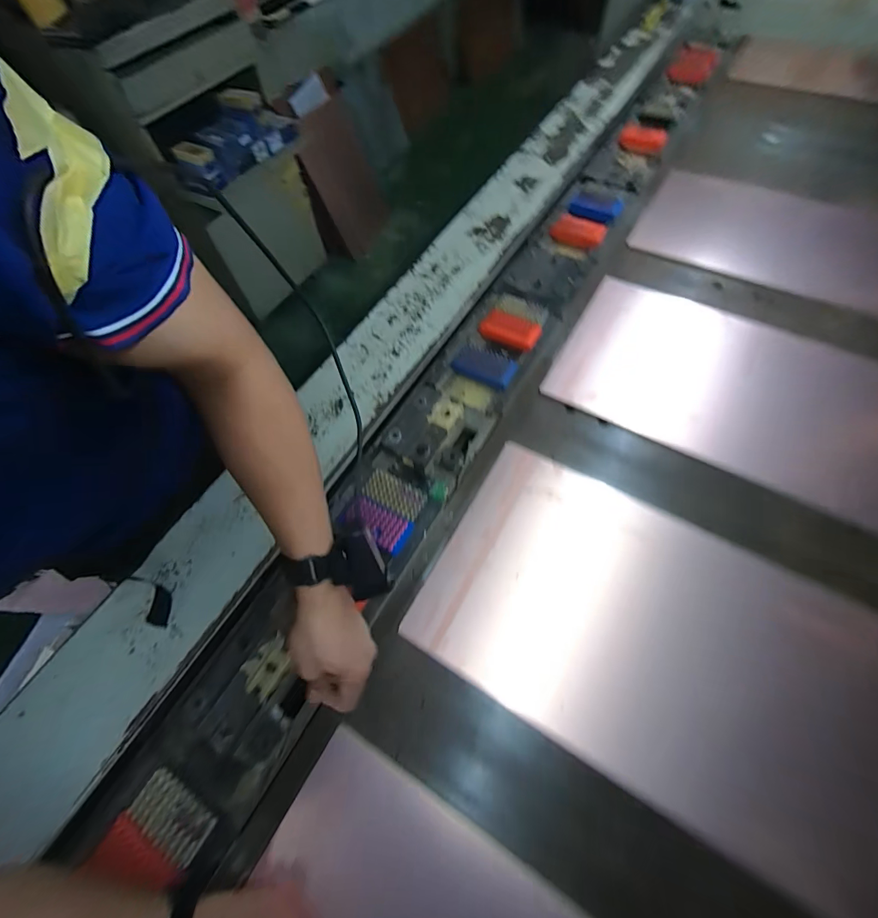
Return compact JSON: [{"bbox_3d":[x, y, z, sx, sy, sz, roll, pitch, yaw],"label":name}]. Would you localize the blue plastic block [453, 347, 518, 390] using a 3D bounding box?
[{"bbox_3d":[0.085,-0.179,0.749,0.117,0.022,0.056,27,67,16],"label":"blue plastic block"}]

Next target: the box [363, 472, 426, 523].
[{"bbox_3d":[-0.072,0.064,0.646,0.100,0.029,0.052,25,66,15],"label":"box"}]

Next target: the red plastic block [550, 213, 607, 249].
[{"bbox_3d":[0.336,-0.546,0.938,0.120,0.025,0.075,27,67,16],"label":"red plastic block"}]

